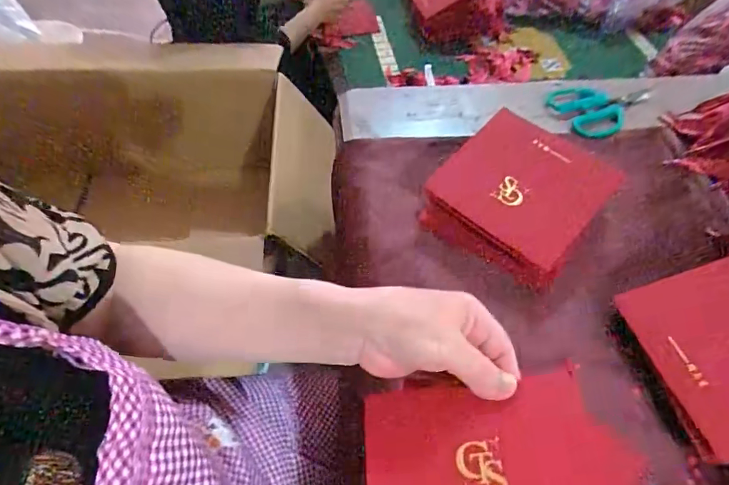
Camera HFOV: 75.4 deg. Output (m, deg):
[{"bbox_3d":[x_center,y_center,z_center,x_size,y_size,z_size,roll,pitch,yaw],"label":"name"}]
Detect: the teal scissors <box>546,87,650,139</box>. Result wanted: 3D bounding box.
[{"bbox_3d":[0.300,-0.161,0.584,0.125,0.020,0.086,-9,54,-9],"label":"teal scissors"}]

